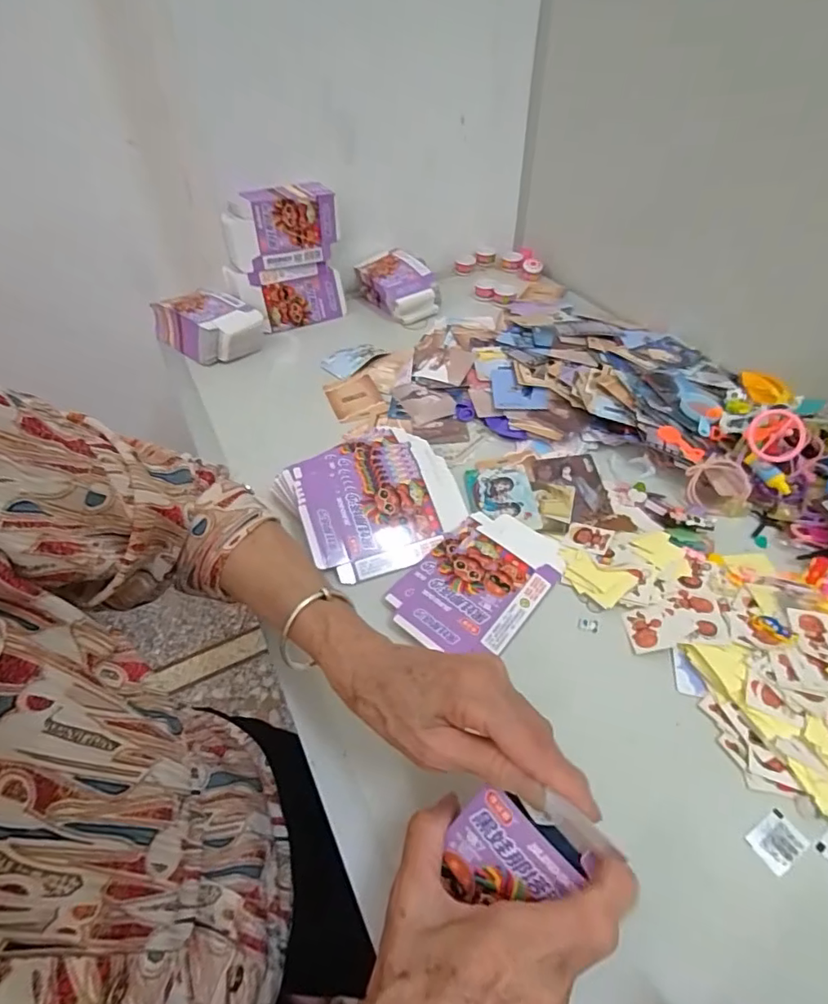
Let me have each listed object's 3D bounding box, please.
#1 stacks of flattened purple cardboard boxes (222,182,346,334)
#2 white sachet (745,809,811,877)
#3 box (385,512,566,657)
[{"bbox_3d":[-0.182,-0.341,0.748,0.156,0.166,0.053,-24,50,-19],"label":"stacks of flattened purple cardboard boxes"},{"bbox_3d":[0.222,0.207,0.323,0.031,0.004,0.024,-24,50,-19],"label":"white sachet"},{"bbox_3d":[0.056,0.064,0.454,0.099,0.009,0.155,32,55,28],"label":"box"}]

